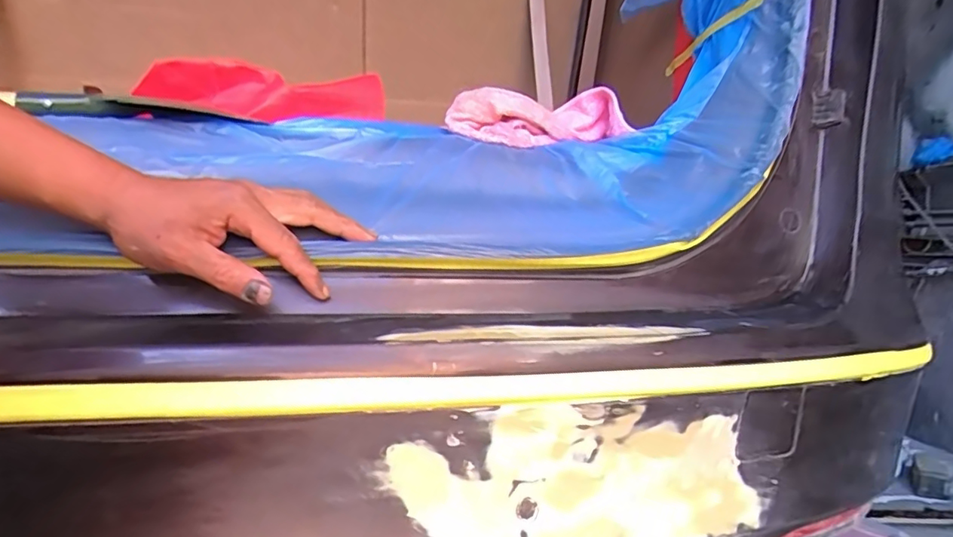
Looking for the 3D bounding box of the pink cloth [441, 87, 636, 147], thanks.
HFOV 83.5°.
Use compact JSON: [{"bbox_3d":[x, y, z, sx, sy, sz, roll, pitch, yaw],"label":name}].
[{"bbox_3d":[0.078,-0.199,0.713,0.233,0.074,0.072,2,4,-6],"label":"pink cloth"}]

